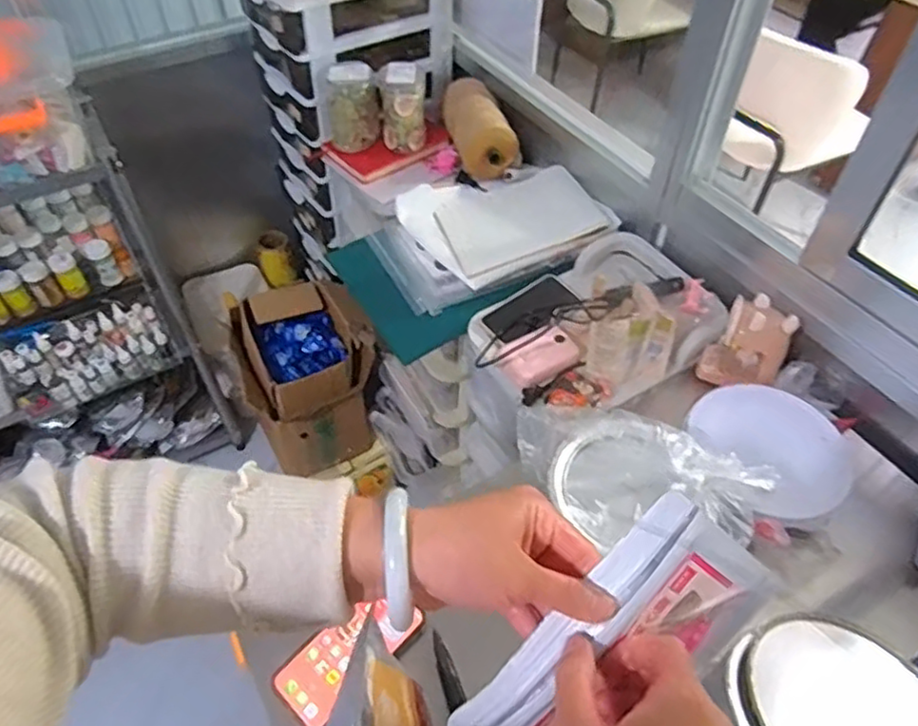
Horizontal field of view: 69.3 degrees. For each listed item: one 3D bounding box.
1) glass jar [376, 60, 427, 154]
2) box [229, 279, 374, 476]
[{"bbox_3d":[-0.104,-0.473,1.241,0.086,0.126,0.082,-5,50,-4],"label":"glass jar"},{"bbox_3d":[-0.314,0.039,1.441,0.273,0.287,0.318,-21,53,-17],"label":"box"}]

